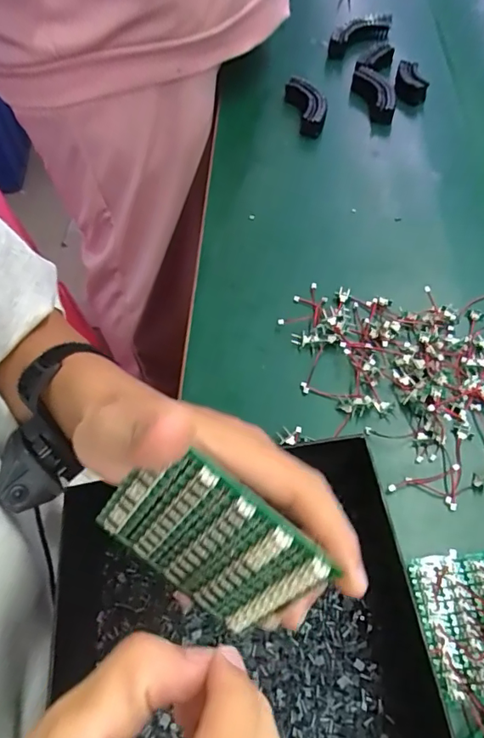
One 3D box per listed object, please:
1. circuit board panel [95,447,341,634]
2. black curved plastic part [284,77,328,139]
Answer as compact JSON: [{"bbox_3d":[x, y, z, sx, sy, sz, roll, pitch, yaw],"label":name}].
[{"bbox_3d":[-0.016,0.074,0.213,0.084,0.075,0.006,38,37,2],"label":"circuit board panel"},{"bbox_3d":[0.079,-0.315,0.609,0.033,0.029,0.096,-10,58,-5],"label":"black curved plastic part"}]

